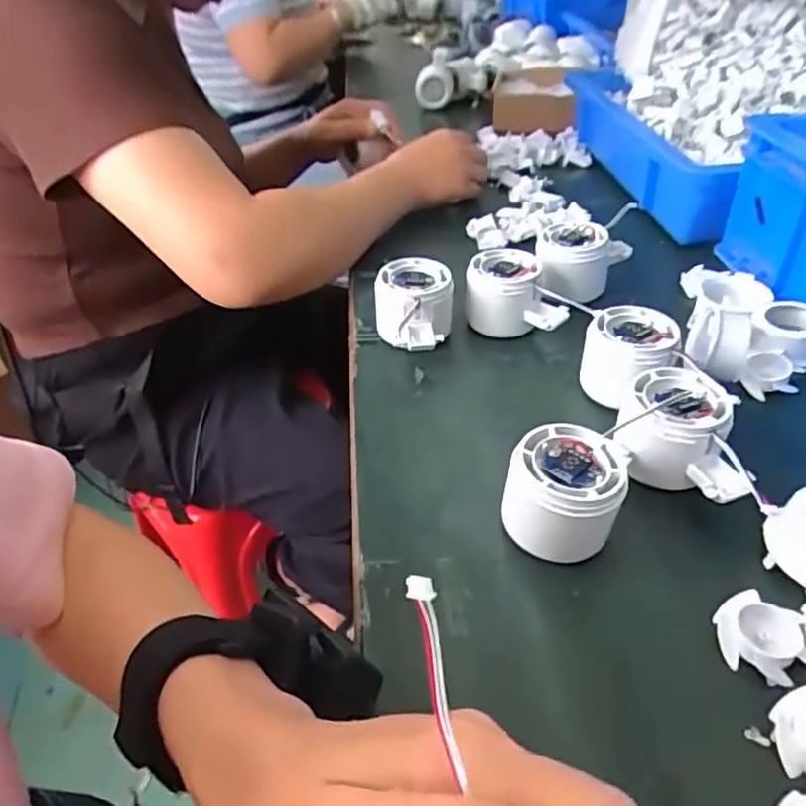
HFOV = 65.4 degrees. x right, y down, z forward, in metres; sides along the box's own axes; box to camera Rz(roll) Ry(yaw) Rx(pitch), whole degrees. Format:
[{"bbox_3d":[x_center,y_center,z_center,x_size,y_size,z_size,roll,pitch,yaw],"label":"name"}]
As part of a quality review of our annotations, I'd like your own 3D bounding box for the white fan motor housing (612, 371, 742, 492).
[{"bbox_3d":[0.159,0.017,0.371,0.054,0.055,0.062,21,45,26],"label":"white fan motor housing"}]

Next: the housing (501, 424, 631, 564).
[{"bbox_3d":[0.089,0.047,0.338,0.065,0.055,0.065,8,41,13],"label":"housing"}]

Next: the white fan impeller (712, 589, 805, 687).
[{"bbox_3d":[0.167,0.109,0.291,0.042,0.014,0.037,29,49,33],"label":"white fan impeller"}]

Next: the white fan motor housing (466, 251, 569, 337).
[{"bbox_3d":[0.093,-0.087,0.501,0.076,0.054,0.053,11,42,19],"label":"white fan motor housing"}]

